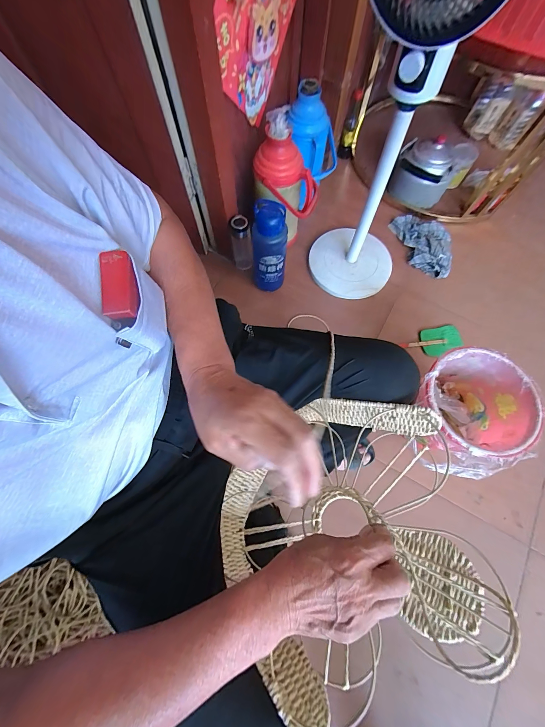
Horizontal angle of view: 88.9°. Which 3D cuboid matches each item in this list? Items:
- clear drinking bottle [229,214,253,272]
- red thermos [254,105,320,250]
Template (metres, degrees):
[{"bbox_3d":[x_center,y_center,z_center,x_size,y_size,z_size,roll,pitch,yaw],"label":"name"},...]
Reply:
[{"bbox_3d":[-0.110,-0.411,0.983,0.069,0.230,0.071,-6,71,-3],"label":"clear drinking bottle"},{"bbox_3d":[0.046,-0.560,0.902,0.188,0.381,0.118,22,72,7],"label":"red thermos"}]

